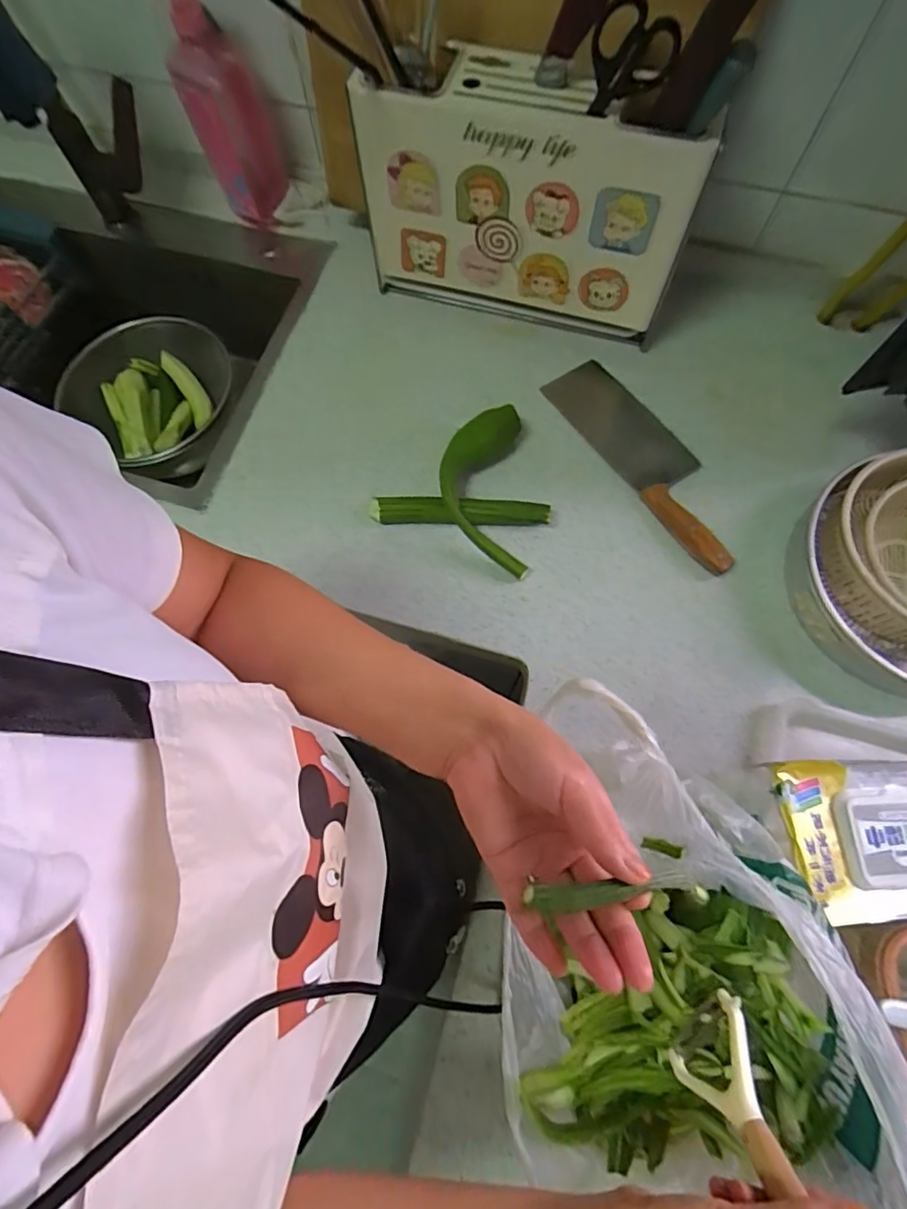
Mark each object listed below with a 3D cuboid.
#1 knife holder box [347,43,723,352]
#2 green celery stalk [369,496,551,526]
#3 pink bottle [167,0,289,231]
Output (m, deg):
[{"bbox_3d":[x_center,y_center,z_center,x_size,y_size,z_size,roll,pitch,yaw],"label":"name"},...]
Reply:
[{"bbox_3d":[0.076,-0.433,0.613,0.352,0.239,0.083,16,72,8],"label":"knife holder box"},{"bbox_3d":[0.005,-0.104,0.612,0.199,0.029,0.025,4,71,4],"label":"green celery stalk"},{"bbox_3d":[-0.279,-0.606,0.666,0.087,0.269,0.084,-25,72,-6],"label":"pink bottle"}]

